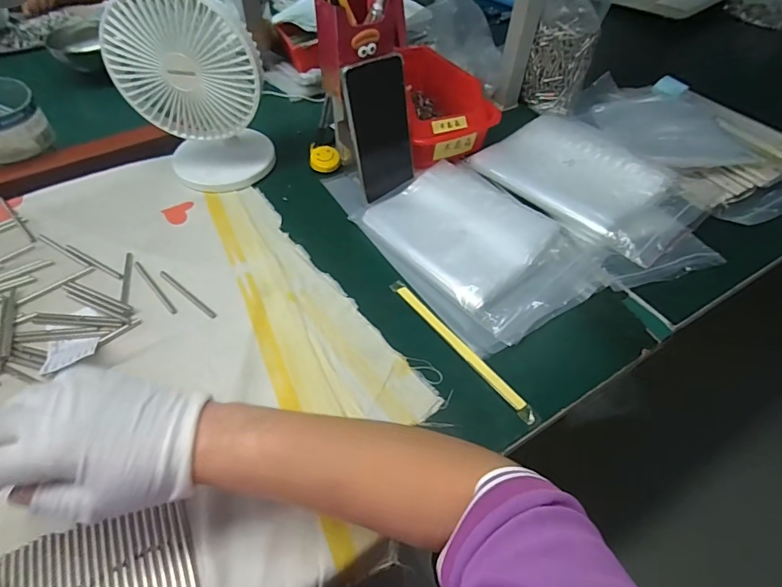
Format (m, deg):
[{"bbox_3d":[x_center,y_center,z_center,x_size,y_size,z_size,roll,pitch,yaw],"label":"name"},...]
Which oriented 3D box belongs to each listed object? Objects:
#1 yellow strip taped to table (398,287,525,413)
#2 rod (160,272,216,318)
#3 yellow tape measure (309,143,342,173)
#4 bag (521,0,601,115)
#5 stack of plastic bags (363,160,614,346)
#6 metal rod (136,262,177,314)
[{"bbox_3d":[0.065,0.049,0.451,0.013,0.004,0.175,-33,58,-22],"label":"yellow strip taped to table"},{"bbox_3d":[-0.220,0.001,0.489,0.093,0.004,0.007,33,56,22],"label":"rod"},{"bbox_3d":[-0.092,-0.188,0.630,0.044,0.014,0.044,1,55,-3],"label":"yellow tape measure"},{"bbox_3d":[0.254,-0.356,0.677,0.090,0.154,0.054,18,52,12],"label":"bag"},{"bbox_3d":[0.101,-0.061,0.518,0.180,0.034,0.249,-32,59,-26],"label":"stack of plastic bags"},{"bbox_3d":[-0.259,-0.007,0.497,0.007,0.005,0.094,-35,60,-27],"label":"metal rod"}]

